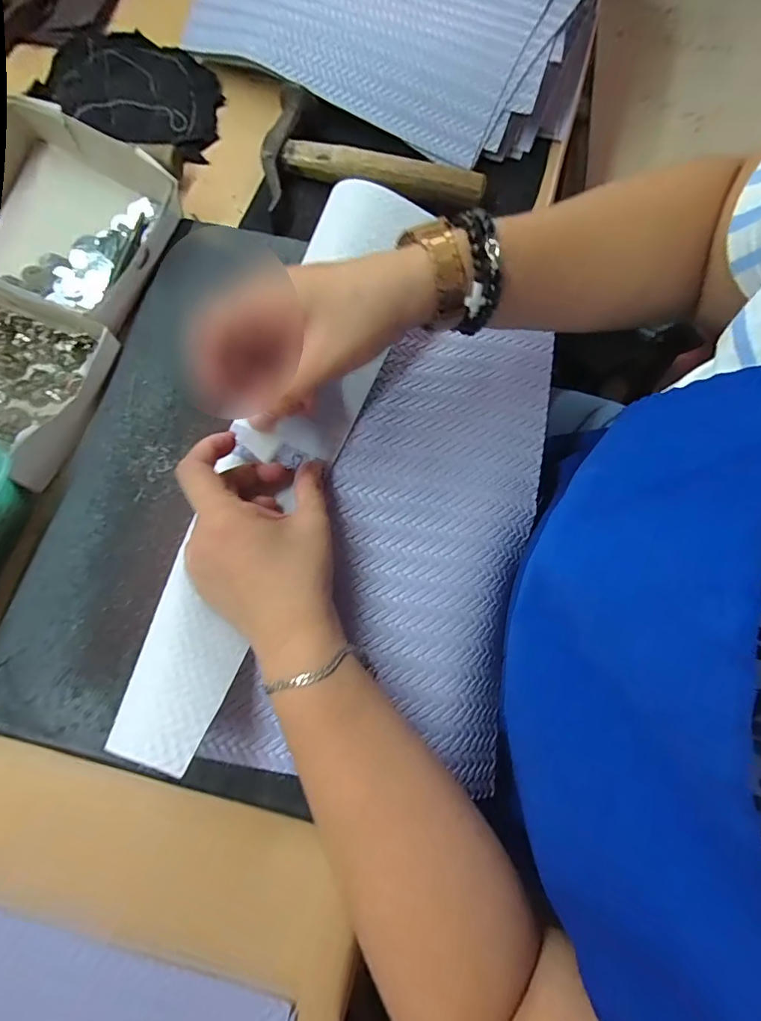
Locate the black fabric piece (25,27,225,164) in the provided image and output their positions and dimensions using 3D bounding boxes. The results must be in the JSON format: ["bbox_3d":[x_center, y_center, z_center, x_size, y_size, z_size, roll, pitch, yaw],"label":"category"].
[{"bbox_3d":[-0.235,-0.409,0.441,0.183,0.018,0.120,24,76,6],"label":"black fabric piece"}]

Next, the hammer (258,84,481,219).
[{"bbox_3d":[-0.004,-0.314,0.405,0.195,0.021,0.105,10,75,2],"label":"hammer"}]

